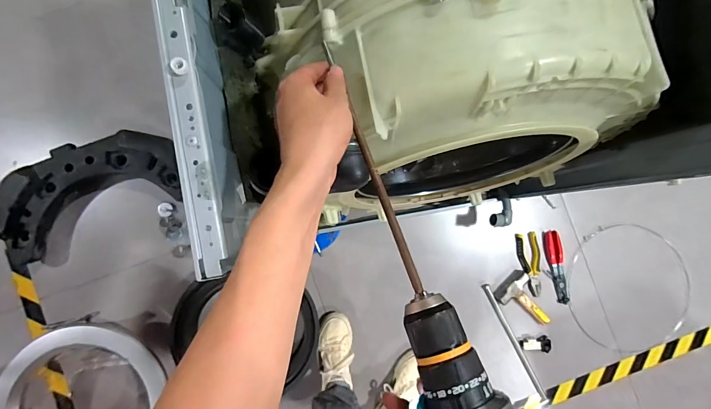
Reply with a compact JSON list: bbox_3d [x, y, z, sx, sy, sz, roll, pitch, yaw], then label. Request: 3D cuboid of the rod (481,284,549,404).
[{"bbox_3d":[0.478,0.416,1.063,0.020,0.019,0.388,-27,89,-3],"label":"rod"}]

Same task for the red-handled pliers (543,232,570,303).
[{"bbox_3d":[0.608,0.189,1.080,0.056,0.013,0.216,-6,88,-3],"label":"red-handled pliers"}]

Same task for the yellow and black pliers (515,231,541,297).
[{"bbox_3d":[0.531,0.178,1.073,0.066,0.017,0.184,-11,88,-3],"label":"yellow and black pliers"}]

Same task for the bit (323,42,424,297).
[{"bbox_3d":[0.011,-0.044,0.320,0.007,0.008,0.254,-19,74,-2],"label":"bit"}]

